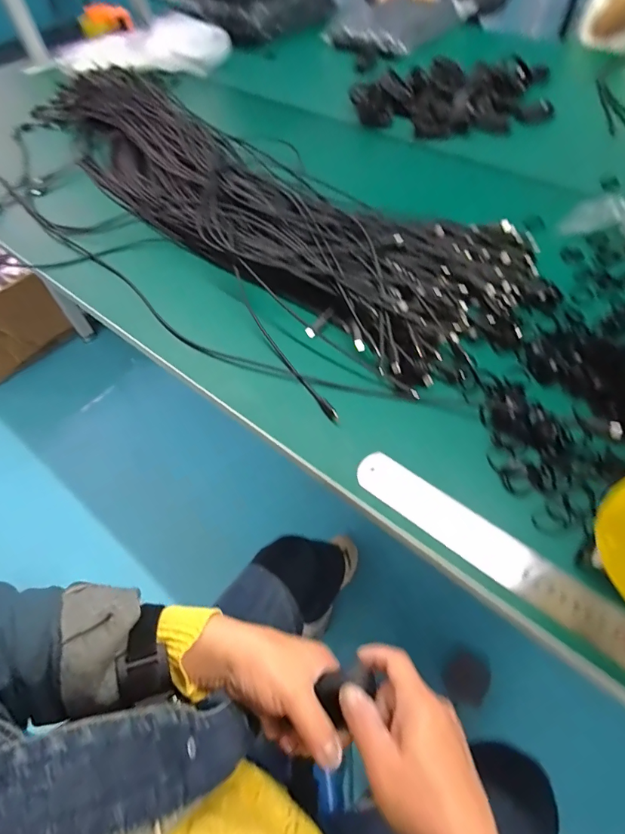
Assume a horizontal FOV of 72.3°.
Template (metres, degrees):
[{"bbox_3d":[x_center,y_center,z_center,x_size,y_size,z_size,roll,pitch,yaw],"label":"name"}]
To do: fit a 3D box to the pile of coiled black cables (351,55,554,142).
[{"bbox_3d":[0.263,-0.615,0.811,0.367,0.047,0.287,12,58,11],"label":"pile of coiled black cables"}]

